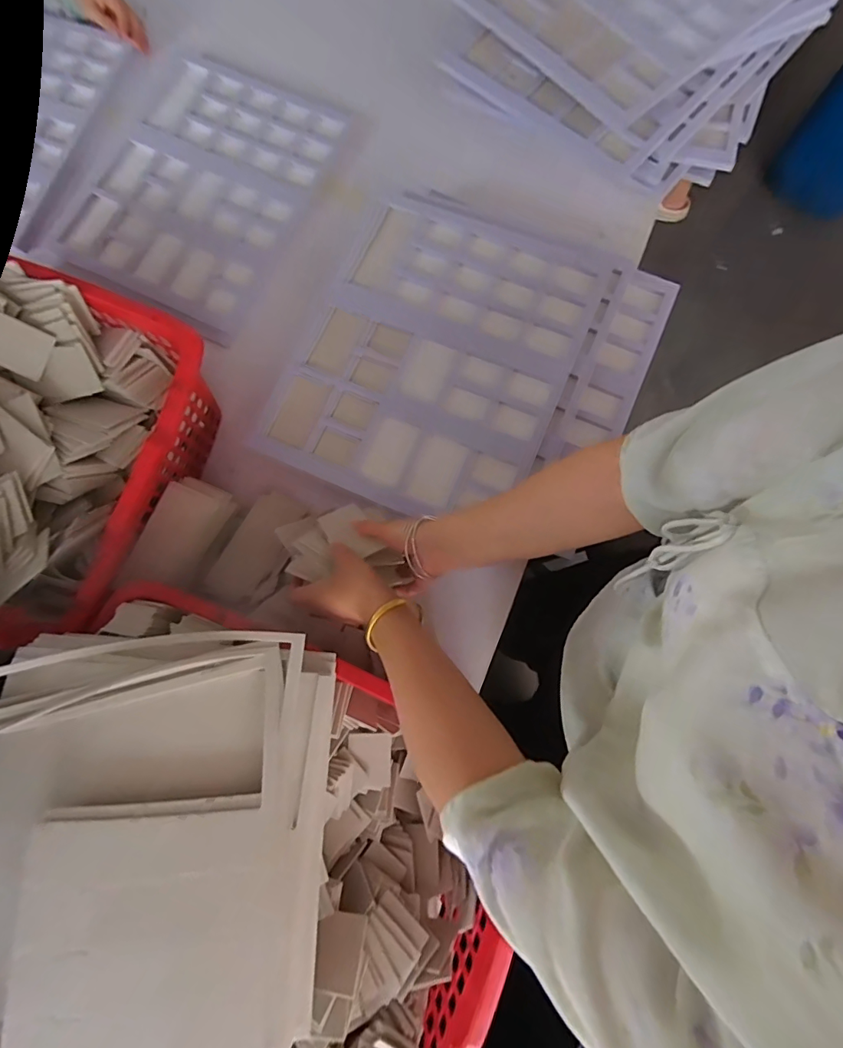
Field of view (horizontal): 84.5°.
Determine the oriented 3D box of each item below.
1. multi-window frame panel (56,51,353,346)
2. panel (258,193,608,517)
[{"bbox_3d":[-0.361,-0.560,0.766,0.344,0.025,0.456,25,80,6],"label":"multi-window frame panel"},{"bbox_3d":[0.019,-0.227,0.624,0.341,0.021,0.427,24,80,6],"label":"panel"}]

